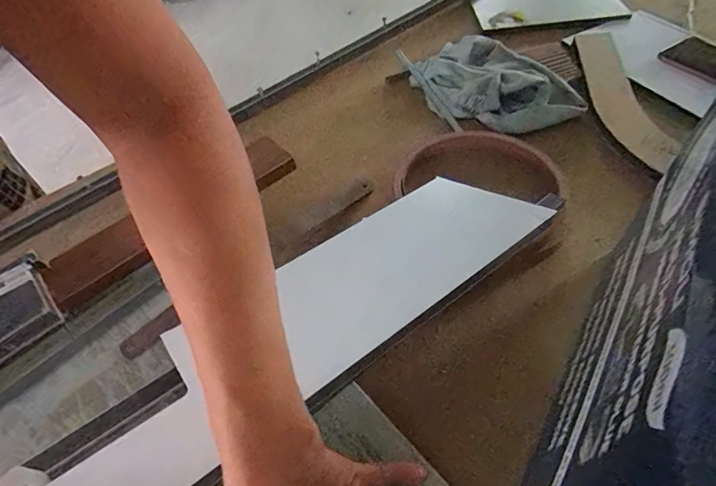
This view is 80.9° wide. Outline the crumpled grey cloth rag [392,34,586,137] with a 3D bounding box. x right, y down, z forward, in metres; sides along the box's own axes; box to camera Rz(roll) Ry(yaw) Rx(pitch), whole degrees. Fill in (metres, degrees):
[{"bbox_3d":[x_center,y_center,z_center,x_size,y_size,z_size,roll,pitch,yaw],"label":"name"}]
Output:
[{"bbox_3d":[0.178,-0.228,0.599,0.159,0.043,0.251,-25,52,-16],"label":"crumpled grey cloth rag"}]

